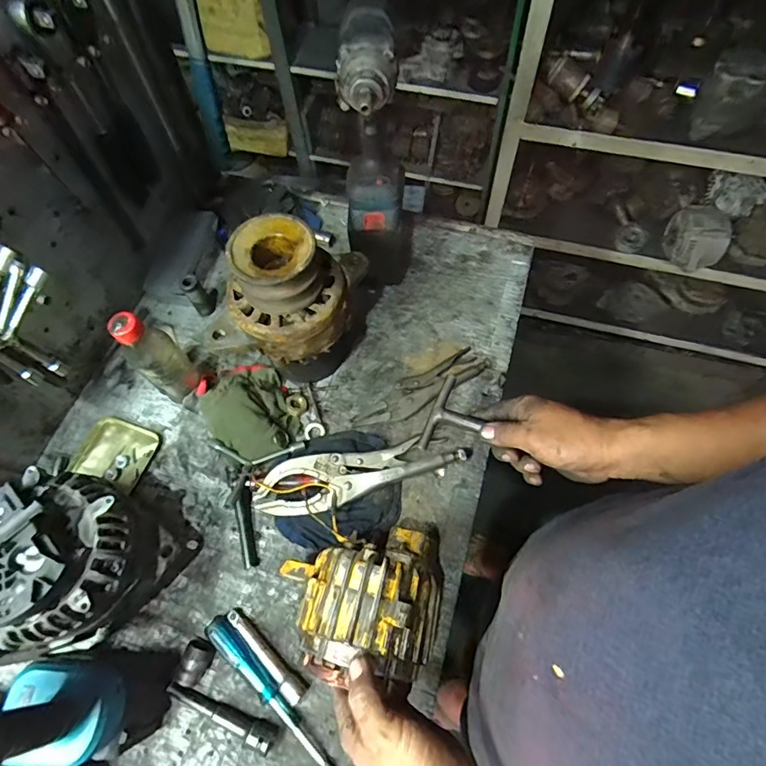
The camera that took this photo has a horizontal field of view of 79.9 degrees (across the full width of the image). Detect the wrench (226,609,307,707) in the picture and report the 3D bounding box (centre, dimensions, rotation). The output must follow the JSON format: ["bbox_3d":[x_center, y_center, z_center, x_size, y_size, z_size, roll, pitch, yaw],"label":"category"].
[{"bbox_3d":[-0.133,0.303,0.508,0.119,0.014,0.022,37,70,18],"label":"wrench"}]

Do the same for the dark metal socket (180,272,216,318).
[{"bbox_3d":[-0.274,-0.129,0.679,0.028,0.074,0.024,-30,67,-13],"label":"dark metal socket"}]

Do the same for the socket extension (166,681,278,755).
[{"bbox_3d":[-0.173,0.352,0.487,0.126,0.020,0.022,19,66,11],"label":"socket extension"}]

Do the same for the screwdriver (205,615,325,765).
[{"bbox_3d":[-0.127,0.326,0.492,0.178,0.025,0.025,40,71,19],"label":"screwdriver"}]

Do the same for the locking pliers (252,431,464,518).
[{"bbox_3d":[-0.024,0.115,0.577,0.264,0.046,0.072,-13,64,-5],"label":"locking pliers"}]

